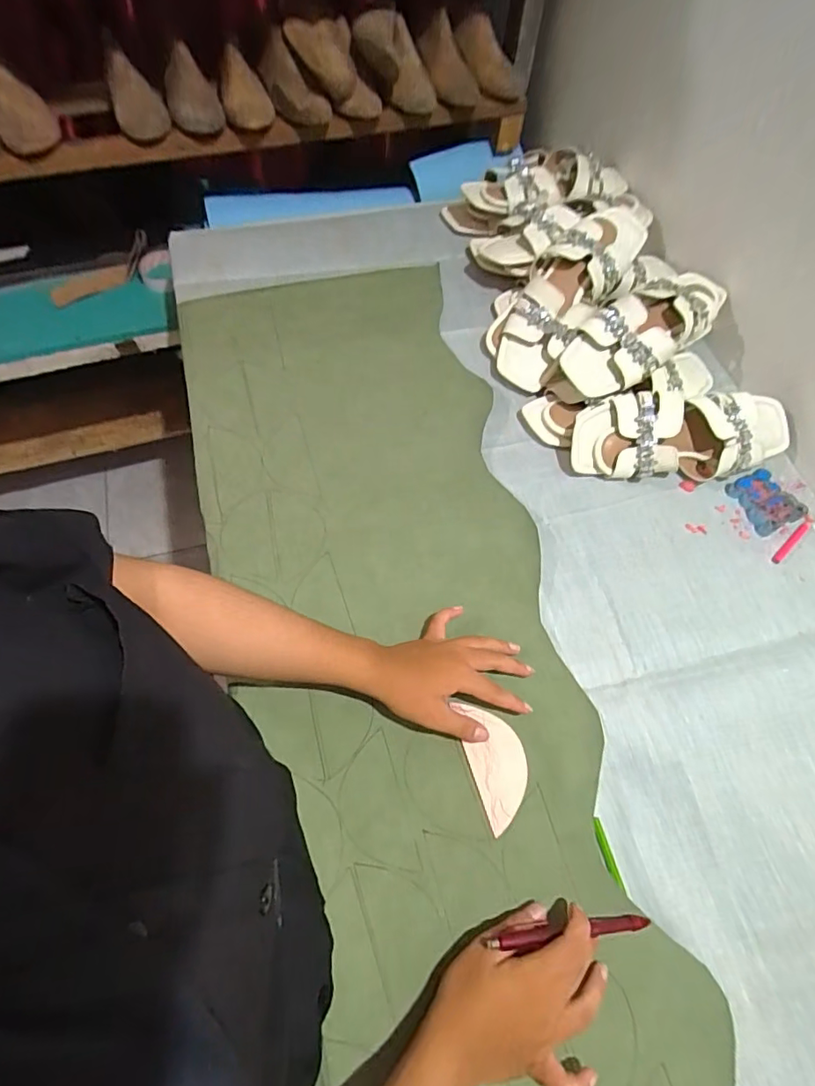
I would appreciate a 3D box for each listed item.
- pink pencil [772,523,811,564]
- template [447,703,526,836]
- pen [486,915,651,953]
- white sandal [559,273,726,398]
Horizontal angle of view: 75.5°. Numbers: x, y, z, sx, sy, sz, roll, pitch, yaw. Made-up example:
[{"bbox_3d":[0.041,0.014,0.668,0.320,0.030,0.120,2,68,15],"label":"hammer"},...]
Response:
[{"bbox_3d":[0.426,0.000,0.584,0.064,0.010,0.010,-40,71,-20],"label":"pink pencil"},{"bbox_3d":[0.081,0.196,0.479,0.052,0.004,0.107,-14,69,-15],"label":"template"},{"bbox_3d":[0.129,0.299,0.405,0.134,0.012,0.013,6,61,-18],"label":"pen"},{"bbox_3d":[0.287,-0.260,0.629,0.242,0.060,0.097,-35,70,-19],"label":"white sandal"}]

